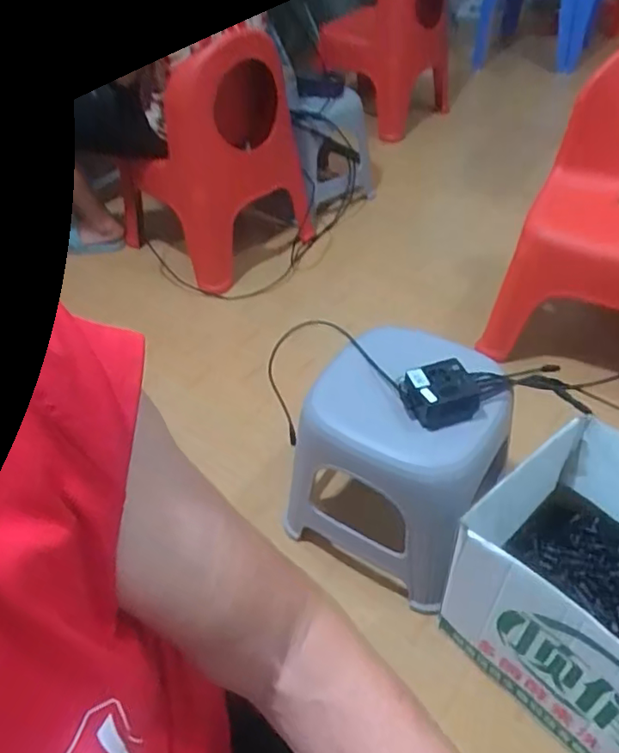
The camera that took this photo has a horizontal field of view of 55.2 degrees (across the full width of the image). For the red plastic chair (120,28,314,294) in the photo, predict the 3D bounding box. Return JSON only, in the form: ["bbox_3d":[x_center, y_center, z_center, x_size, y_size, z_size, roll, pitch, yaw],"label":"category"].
[{"bbox_3d":[-0.266,-0.569,1.503,0.404,0.518,0.379,-31,50,-25],"label":"red plastic chair"}]

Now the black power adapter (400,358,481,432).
[{"bbox_3d":[0.180,0.022,0.799,0.090,0.050,0.084,-12,45,-9],"label":"black power adapter"}]

